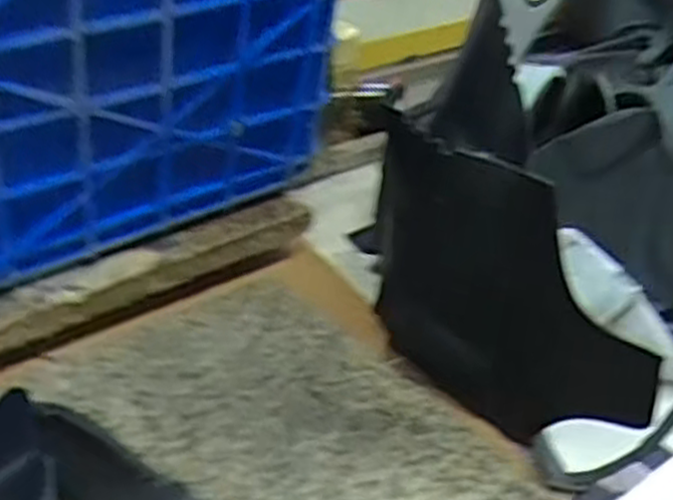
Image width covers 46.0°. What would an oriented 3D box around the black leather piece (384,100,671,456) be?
[{"bbox_3d":[0.098,0.033,0.507,0.035,0.165,0.219,-25,41,-37],"label":"black leather piece"}]

